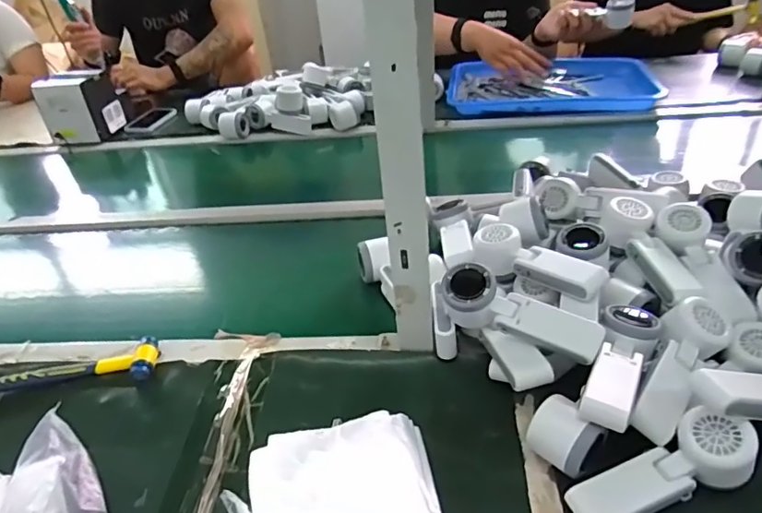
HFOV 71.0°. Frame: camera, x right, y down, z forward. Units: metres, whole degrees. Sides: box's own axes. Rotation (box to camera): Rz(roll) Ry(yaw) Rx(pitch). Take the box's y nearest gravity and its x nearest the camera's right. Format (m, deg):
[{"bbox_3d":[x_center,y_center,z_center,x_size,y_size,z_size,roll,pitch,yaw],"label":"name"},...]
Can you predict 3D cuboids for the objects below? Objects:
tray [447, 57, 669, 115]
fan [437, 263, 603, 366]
[{"bbox_3d":[0.411,-0.413,1.304,0.482,0.048,0.334,5,37,15],"label":"tray"},{"bbox_3d":[0.143,0.059,0.554,0.166,0.058,0.051,16,41,27],"label":"fan"}]

